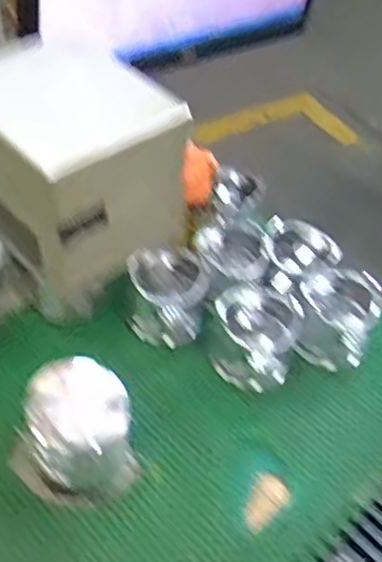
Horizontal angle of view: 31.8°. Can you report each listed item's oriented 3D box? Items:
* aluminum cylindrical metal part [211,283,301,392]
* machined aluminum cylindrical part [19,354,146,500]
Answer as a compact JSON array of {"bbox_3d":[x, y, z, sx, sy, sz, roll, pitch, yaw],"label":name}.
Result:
[{"bbox_3d":[0.074,0.067,0.782,0.091,0.108,0.091,4,46,-4],"label":"aluminum cylindrical metal part"},{"bbox_3d":[-0.105,0.146,0.649,0.099,0.113,0.091,4,46,-4],"label":"machined aluminum cylindrical part"}]

